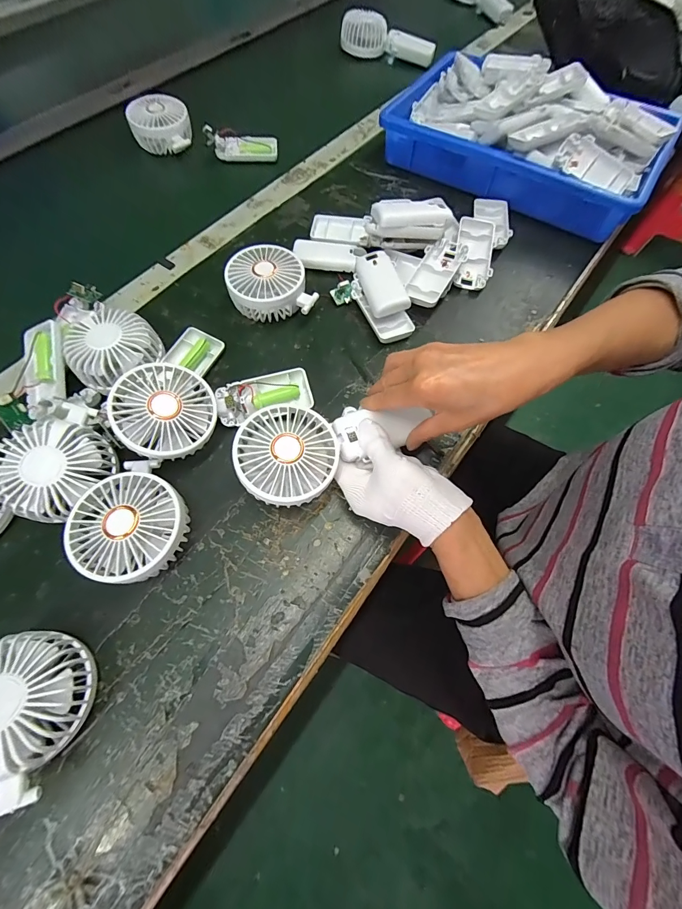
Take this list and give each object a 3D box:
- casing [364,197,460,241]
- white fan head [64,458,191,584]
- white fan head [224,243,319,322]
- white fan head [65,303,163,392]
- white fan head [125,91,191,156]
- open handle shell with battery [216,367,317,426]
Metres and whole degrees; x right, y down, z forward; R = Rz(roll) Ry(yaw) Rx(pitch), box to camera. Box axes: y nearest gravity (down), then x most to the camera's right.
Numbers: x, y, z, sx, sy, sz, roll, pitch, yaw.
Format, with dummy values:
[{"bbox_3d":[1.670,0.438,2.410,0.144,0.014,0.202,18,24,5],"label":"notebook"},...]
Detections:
[{"bbox_3d":[0.085,-0.280,0.434,0.106,0.032,0.036,-4,67,-3],"label":"casing"},{"bbox_3d":[-0.170,0.057,0.313,0.083,0.050,0.099,12,67,4],"label":"white fan head"},{"bbox_3d":[-0.082,-0.192,0.420,0.088,0.043,0.096,-23,69,-10],"label":"white fan head"},{"bbox_3d":[-0.229,-0.106,0.375,0.087,0.043,0.080,-31,71,-14],"label":"white fan head"},{"bbox_3d":[-0.279,-0.512,0.567,0.088,0.045,0.084,-18,68,-9],"label":"white fan head"},{"bbox_3d":[-0.079,-0.058,0.378,0.094,0.019,0.046,-16,83,-13],"label":"open handle shell with battery"}]

